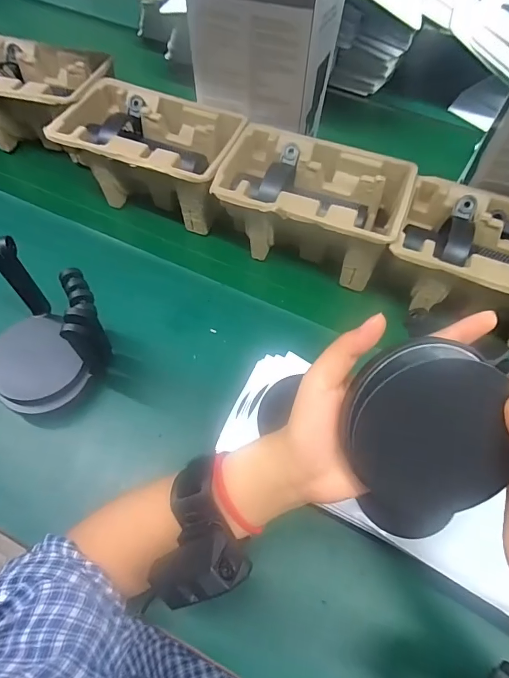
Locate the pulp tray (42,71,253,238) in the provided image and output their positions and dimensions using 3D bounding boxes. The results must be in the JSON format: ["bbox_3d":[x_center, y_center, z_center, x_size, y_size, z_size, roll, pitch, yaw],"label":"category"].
[{"bbox_3d":[-0.137,-0.259,0.571,0.226,0.103,0.153,22,62,8],"label":"pulp tray"}]

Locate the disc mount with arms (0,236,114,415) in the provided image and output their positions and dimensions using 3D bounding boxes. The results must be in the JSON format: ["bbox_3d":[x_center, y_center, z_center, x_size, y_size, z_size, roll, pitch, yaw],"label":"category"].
[{"bbox_3d":[-0.217,-0.008,0.403,0.123,0.129,0.120,-29,67,-19],"label":"disc mount with arms"}]

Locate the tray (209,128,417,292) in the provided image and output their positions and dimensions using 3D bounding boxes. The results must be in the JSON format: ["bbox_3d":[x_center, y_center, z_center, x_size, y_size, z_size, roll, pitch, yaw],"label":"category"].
[{"bbox_3d":[0.071,-0.173,0.529,0.224,0.099,0.145,20,62,7],"label":"tray"}]

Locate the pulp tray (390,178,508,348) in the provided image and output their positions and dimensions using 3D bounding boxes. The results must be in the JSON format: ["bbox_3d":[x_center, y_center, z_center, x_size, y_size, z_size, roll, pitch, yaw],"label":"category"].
[{"bbox_3d":[0.278,-0.089,0.484,0.220,0.095,0.153,26,62,9],"label":"pulp tray"}]

